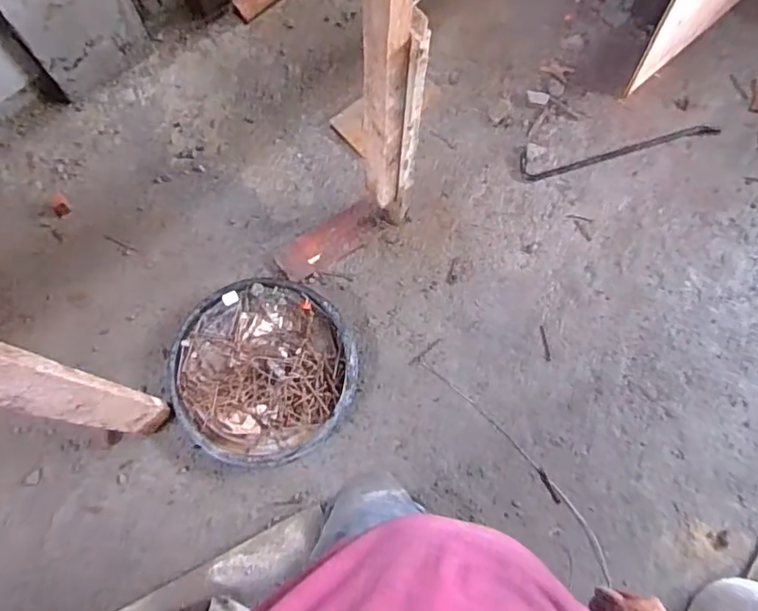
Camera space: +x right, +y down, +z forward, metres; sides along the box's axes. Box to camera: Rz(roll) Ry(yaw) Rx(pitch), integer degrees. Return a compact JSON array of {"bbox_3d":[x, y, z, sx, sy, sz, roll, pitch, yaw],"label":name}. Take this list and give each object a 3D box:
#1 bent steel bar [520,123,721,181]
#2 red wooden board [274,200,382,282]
[{"bbox_3d":[0.750,-0.485,1.669,0.639,0.025,0.097,-11,75,-4],"label":"bent steel bar"},{"bbox_3d":[-0.136,-0.190,1.567,0.334,0.014,0.117,-33,78,-9],"label":"red wooden board"}]

